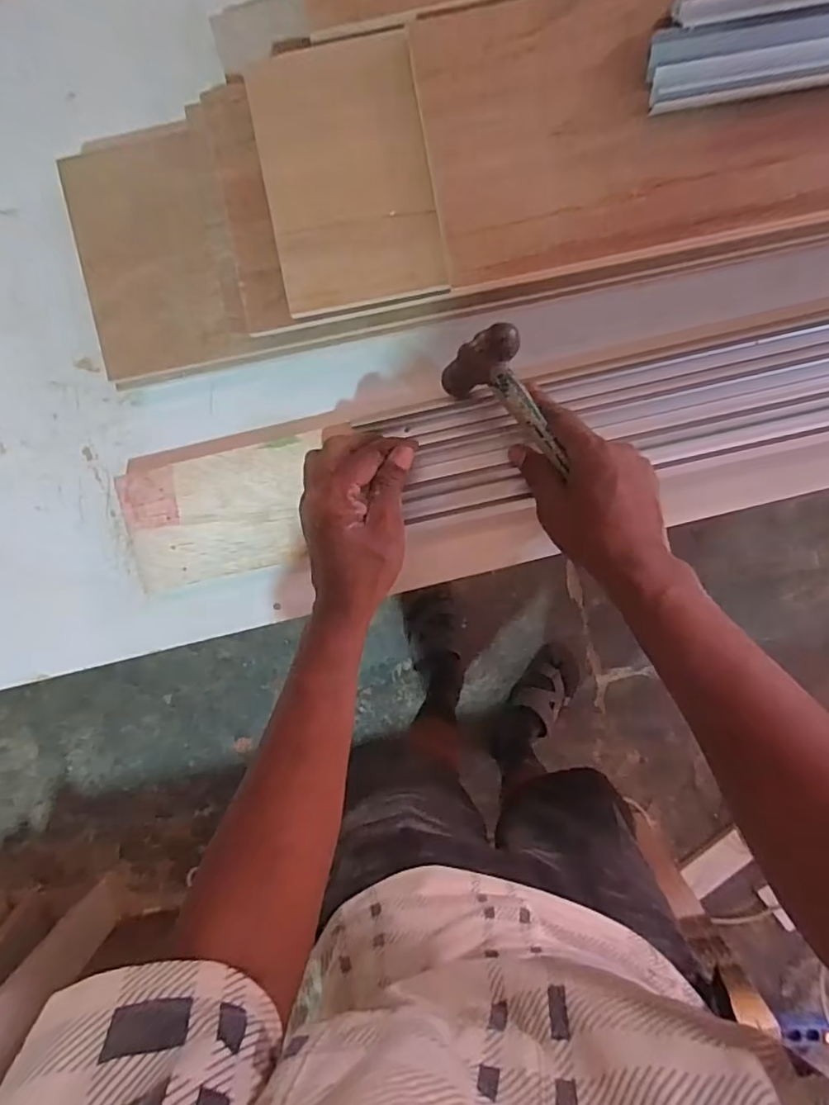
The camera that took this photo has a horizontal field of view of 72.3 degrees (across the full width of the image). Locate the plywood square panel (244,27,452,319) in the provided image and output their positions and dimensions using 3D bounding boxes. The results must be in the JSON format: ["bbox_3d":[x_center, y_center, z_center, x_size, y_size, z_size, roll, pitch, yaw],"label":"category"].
[{"bbox_3d":[-0.045,-0.258,0.390,0.113,0.008,0.166,-10,96,2],"label":"plywood square panel"}]

